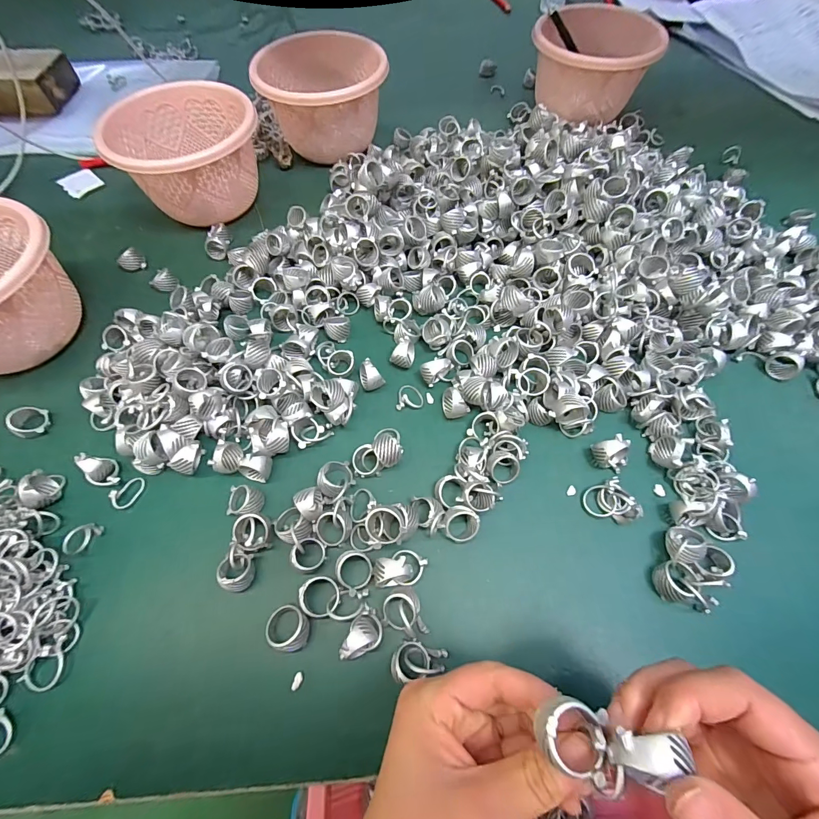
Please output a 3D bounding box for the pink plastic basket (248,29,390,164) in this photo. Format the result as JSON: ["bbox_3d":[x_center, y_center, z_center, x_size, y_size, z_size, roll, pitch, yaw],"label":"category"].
[{"bbox_3d":[-0.100,-0.363,0.464,0.146,0.087,0.120,-9,62,-4],"label":"pink plastic basket"}]

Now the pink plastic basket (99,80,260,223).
[{"bbox_3d":[-0.230,-0.264,0.415,0.136,0.083,0.128,-36,67,-17],"label":"pink plastic basket"}]

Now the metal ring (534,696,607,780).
[{"bbox_3d":[0.056,0.113,0.137,0.022,0.008,0.020,0,62,1],"label":"metal ring"}]

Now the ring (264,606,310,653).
[{"bbox_3d":[-0.076,0.135,0.240,0.024,0.018,0.025,0,62,1],"label":"ring"}]

